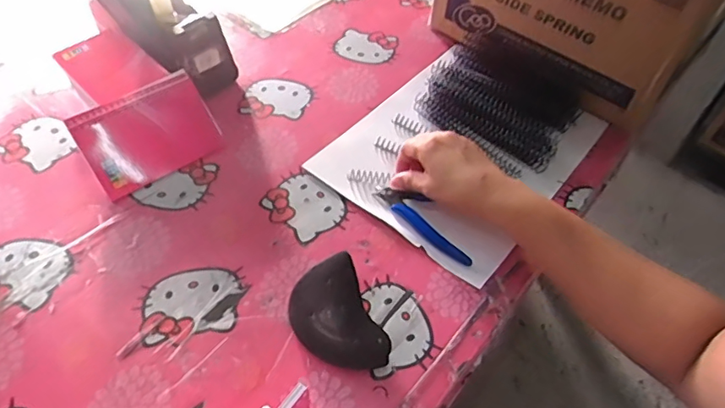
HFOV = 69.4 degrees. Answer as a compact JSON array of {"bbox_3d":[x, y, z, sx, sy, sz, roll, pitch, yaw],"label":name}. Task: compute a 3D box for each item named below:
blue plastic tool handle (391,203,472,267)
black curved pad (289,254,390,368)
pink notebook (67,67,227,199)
[{"bbox_3d":[0.067,0.029,0.515,0.012,0.006,0.095,-36,64,-27],"label":"blue plastic tool handle"},{"bbox_3d":[-0.024,0.099,0.447,0.066,0.031,0.098,-18,57,-18],"label":"black curved pad"},{"bbox_3d":[-0.220,-0.073,0.545,0.131,0.009,0.088,-34,106,-27],"label":"pink notebook"}]

